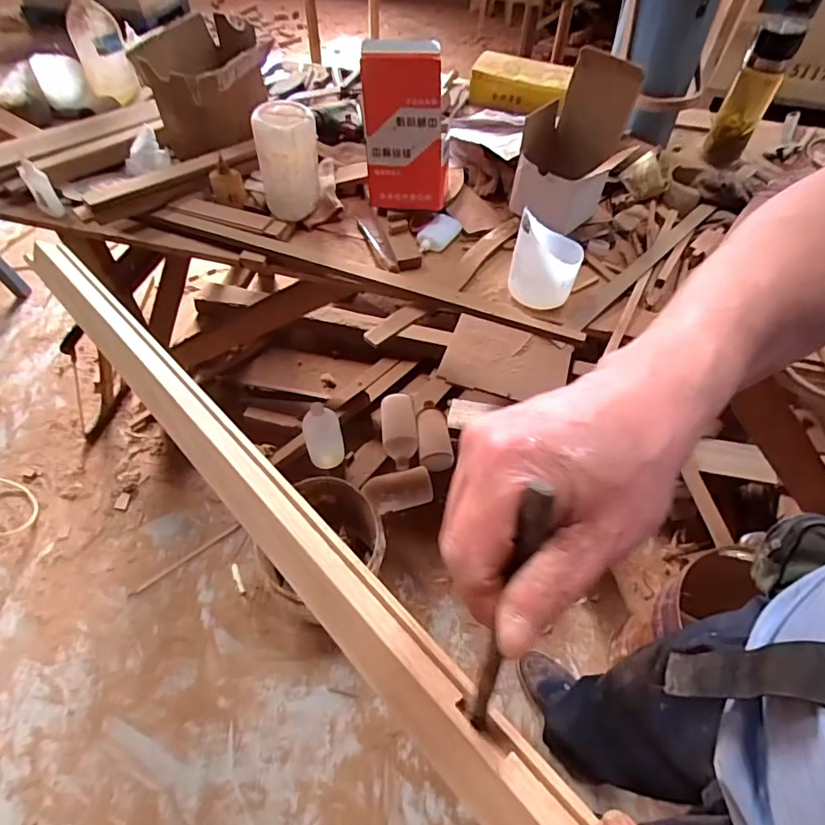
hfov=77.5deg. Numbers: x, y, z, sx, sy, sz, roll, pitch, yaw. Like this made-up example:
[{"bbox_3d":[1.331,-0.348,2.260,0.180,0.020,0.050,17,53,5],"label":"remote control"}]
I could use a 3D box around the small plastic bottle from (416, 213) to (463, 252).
[{"bbox_3d":[0.043,-0.300,0.855,0.042,0.027,0.104,29,58,19],"label":"small plastic bottle"}]

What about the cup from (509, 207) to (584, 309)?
[{"bbox_3d":[0.198,-0.226,0.753,0.096,0.122,0.084,16,54,10],"label":"cup"}]

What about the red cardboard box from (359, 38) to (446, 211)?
[{"bbox_3d":[-0.010,-0.418,0.777,0.122,0.240,0.039,1,53,-1],"label":"red cardboard box"}]

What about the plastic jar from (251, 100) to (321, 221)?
[{"bbox_3d":[-0.189,-0.379,0.791,0.090,0.152,0.075,-9,54,-8],"label":"plastic jar"}]

